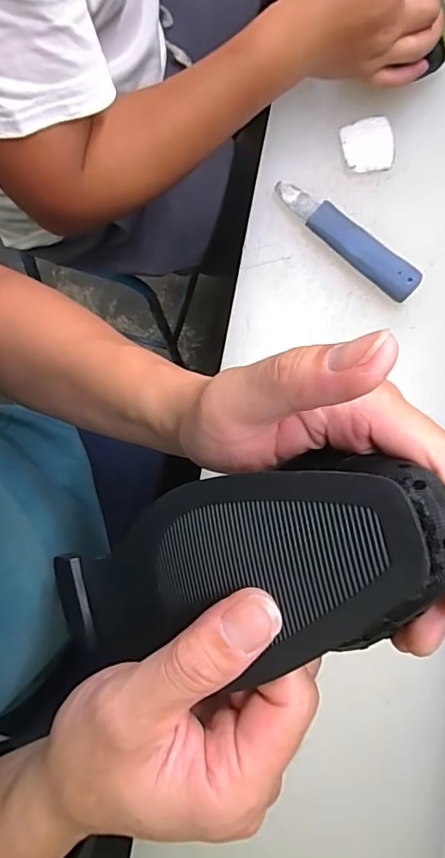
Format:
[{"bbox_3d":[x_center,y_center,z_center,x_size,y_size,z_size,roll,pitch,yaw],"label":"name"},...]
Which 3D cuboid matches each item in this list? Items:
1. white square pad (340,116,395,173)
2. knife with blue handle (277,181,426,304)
[{"bbox_3d":[0.140,-0.275,0.478,0.048,0.006,0.053,-6,79,-3],"label":"white square pad"},{"bbox_3d":[0.115,-0.177,0.458,0.155,0.023,0.034,43,81,7],"label":"knife with blue handle"}]

